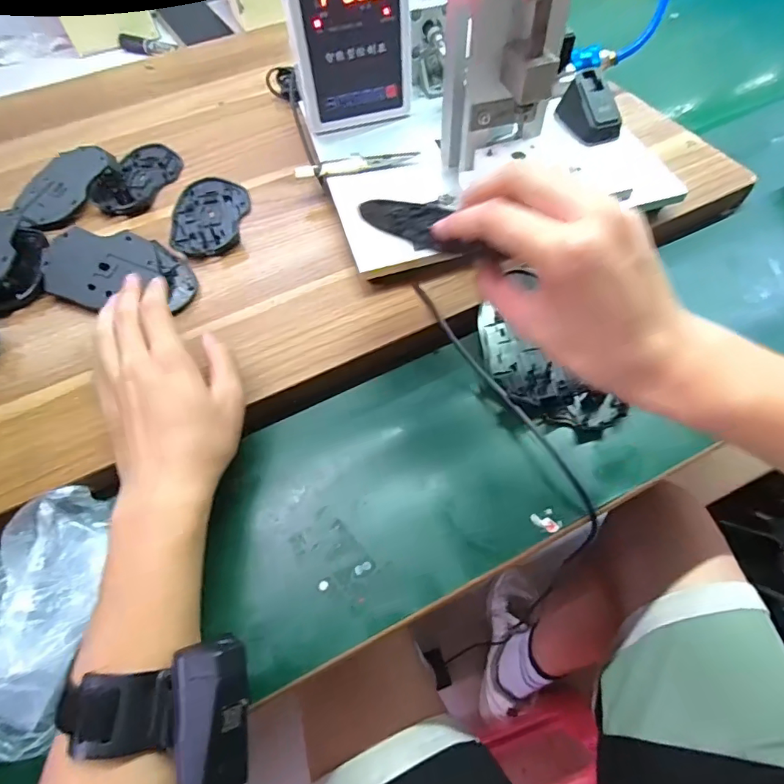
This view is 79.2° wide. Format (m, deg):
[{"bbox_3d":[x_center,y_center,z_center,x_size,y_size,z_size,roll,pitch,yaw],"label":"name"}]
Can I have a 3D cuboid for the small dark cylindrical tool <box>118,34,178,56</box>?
[{"bbox_3d":[-0.365,-0.517,0.710,0.094,0.019,0.022,24,62,18],"label":"small dark cylindrical tool"}]

